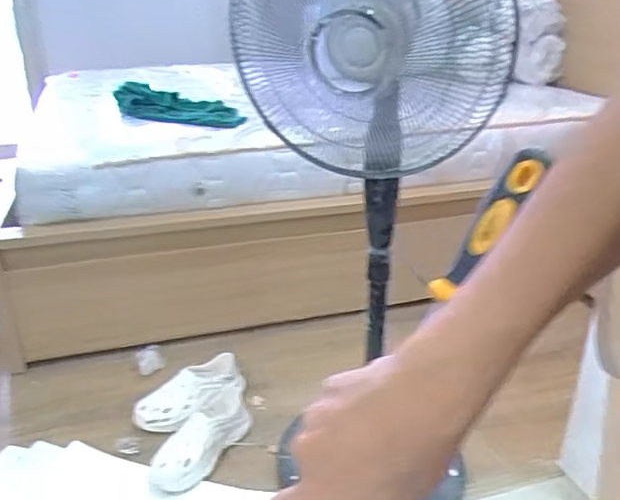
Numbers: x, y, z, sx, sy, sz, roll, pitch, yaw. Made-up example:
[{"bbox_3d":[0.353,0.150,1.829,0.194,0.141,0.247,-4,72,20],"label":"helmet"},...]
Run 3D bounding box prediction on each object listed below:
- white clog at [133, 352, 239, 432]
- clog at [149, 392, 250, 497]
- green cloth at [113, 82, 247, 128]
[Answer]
[{"bbox_3d":[-0.276,0.335,1.360,0.263,0.075,0.097,-21,32,-37],"label":"white clog"},{"bbox_3d":[-0.220,0.393,1.237,0.102,0.079,0.289,14,29,27],"label":"clog"},{"bbox_3d":[-0.406,-0.429,1.735,0.465,0.094,0.124,8,26,17],"label":"green cloth"}]

